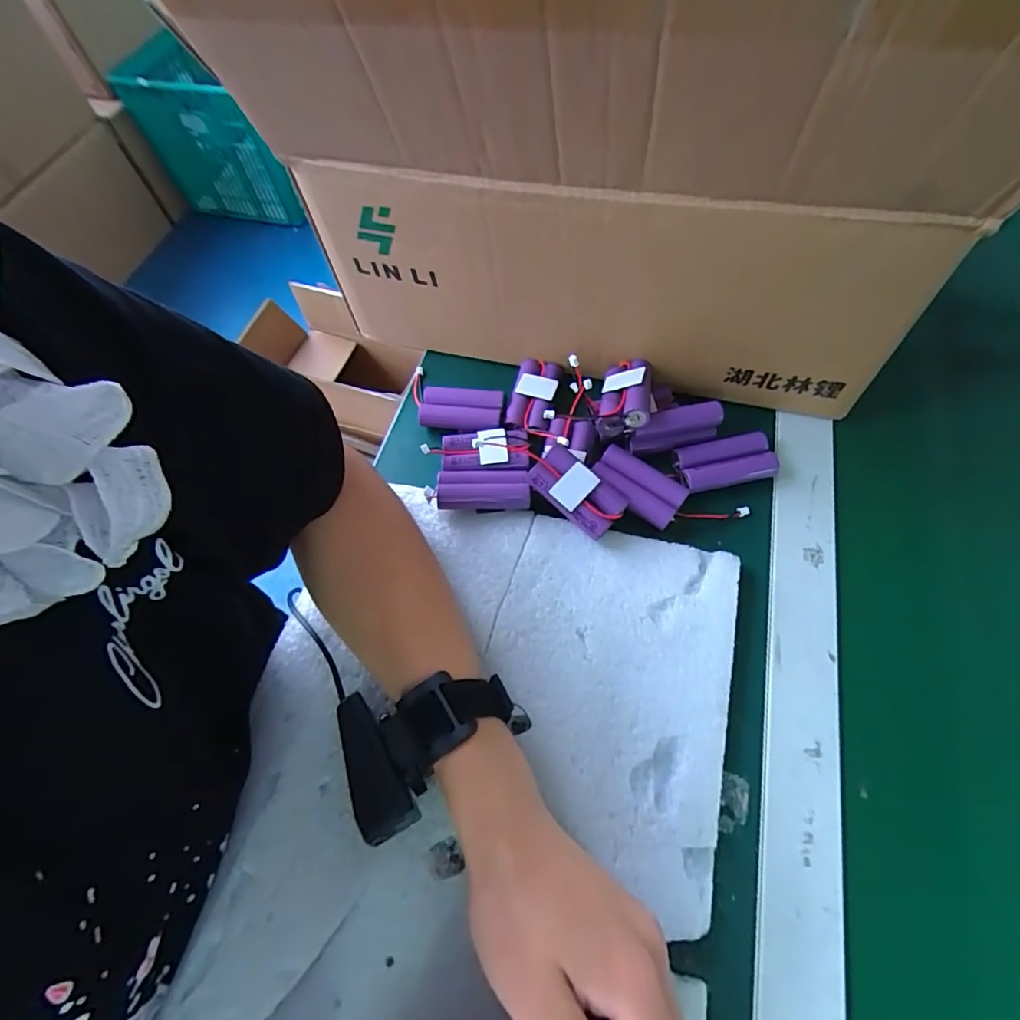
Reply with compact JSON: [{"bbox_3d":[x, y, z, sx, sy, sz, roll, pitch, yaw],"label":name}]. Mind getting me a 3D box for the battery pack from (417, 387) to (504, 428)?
[{"bbox_3d":[-0.039,-0.082,0.415,0.066,0.013,0.033,5,62,6],"label":"battery pack"}]

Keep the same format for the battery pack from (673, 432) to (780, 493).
[{"bbox_3d":[0.158,-0.034,0.377,0.068,0.017,0.032,-11,62,-2],"label":"battery pack"}]

